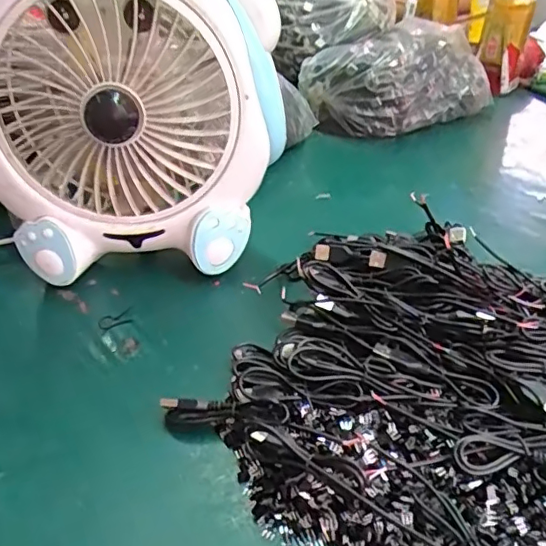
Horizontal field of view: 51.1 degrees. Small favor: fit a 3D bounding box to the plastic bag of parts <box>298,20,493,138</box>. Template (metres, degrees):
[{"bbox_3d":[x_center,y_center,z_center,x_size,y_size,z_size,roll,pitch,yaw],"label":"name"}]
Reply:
[{"bbox_3d":[0.165,-0.271,0.809,0.224,0.118,0.155,-19,37,-23],"label":"plastic bag of parts"}]

